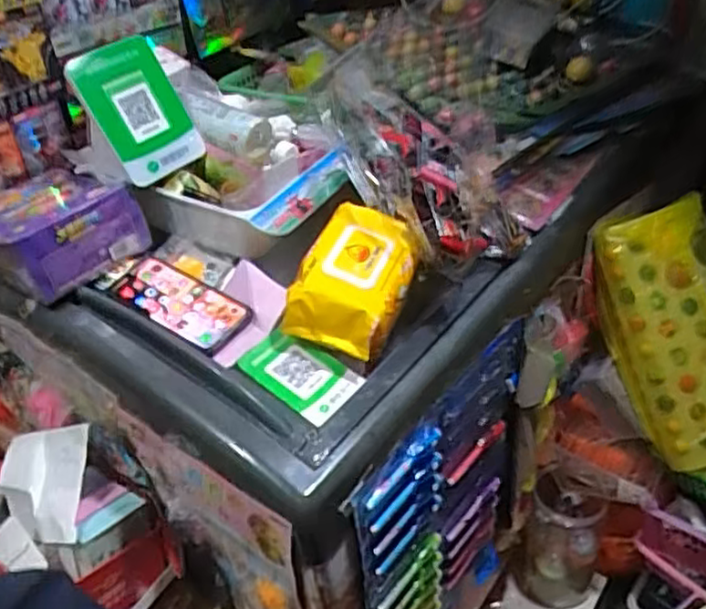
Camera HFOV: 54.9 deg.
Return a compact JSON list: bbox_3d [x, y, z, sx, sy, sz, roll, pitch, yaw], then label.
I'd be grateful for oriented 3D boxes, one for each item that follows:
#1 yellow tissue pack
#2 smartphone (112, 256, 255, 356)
[{"bbox_3d":[0.003,-0.037,0.774,0.120,0.068,0.186,9,41,20],"label":"yellow tissue pack"},{"bbox_3d":[-0.192,-0.003,0.764,0.153,0.010,0.074,28,52,23],"label":"smartphone"}]

